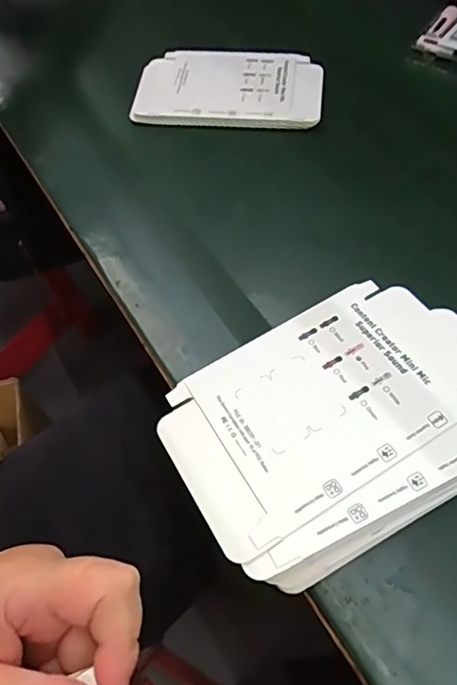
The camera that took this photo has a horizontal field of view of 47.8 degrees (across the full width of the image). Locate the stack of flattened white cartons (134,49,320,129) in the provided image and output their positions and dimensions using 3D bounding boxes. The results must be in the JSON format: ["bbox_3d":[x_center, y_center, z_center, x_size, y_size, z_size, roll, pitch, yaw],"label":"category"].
[{"bbox_3d":[0.000,-0.280,0.568,0.199,0.016,0.112,5,59,4],"label":"stack of flattened white cartons"}]

